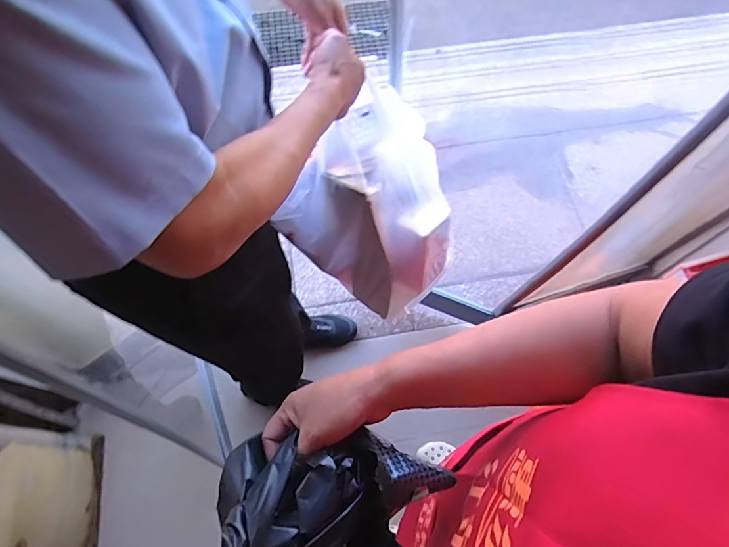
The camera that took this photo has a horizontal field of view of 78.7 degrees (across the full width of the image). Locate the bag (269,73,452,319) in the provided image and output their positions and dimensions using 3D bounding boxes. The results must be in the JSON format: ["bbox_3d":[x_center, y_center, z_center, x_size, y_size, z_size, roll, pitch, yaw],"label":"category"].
[{"bbox_3d":[0.039,-0.104,0.800,0.249,0.307,0.286,43,77,14],"label":"bag"}]

